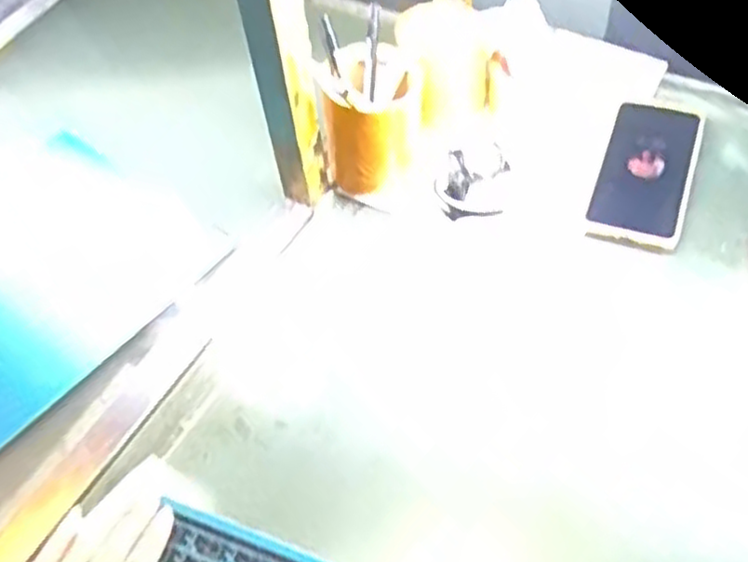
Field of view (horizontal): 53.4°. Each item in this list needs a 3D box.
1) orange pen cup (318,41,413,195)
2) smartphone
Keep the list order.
[{"bbox_3d":[-0.002,-0.135,0.649,0.081,0.114,0.077,-2,52,3],"label":"orange pen cup"},{"bbox_3d":[0.234,-0.093,0.641,0.072,0.010,0.145,17,64,14],"label":"smartphone"}]

